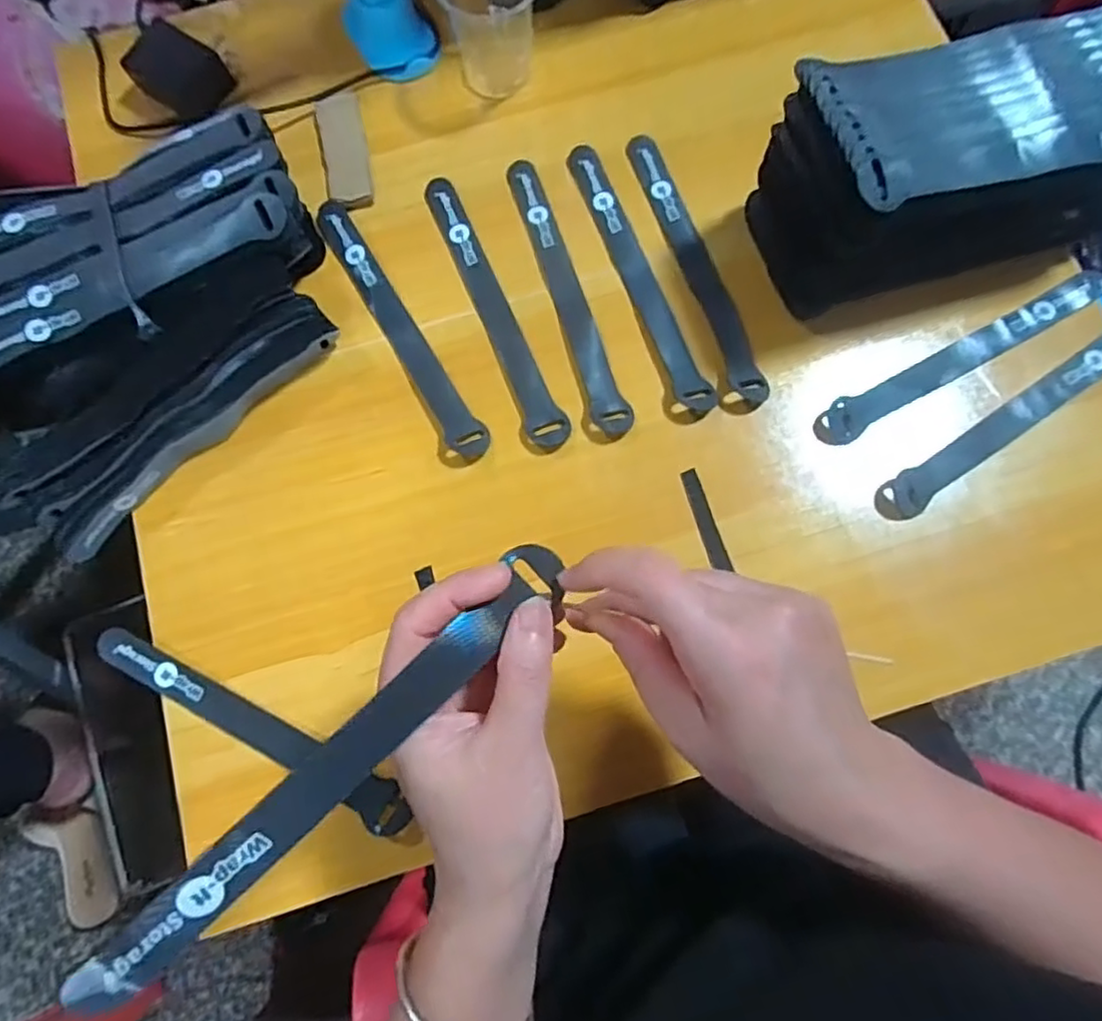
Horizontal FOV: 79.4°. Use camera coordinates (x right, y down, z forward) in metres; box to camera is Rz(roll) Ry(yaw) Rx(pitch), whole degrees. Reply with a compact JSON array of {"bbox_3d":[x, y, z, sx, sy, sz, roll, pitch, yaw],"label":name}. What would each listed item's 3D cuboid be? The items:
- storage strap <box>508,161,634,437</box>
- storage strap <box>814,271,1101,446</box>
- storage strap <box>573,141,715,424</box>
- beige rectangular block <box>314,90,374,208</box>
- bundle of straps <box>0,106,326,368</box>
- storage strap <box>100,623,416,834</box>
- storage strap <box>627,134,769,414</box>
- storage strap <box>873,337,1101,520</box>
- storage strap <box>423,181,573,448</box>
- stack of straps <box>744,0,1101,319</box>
[{"bbox_3d":[0.009,-0.141,0.424,0.022,0.004,0.206,-18,73,-3],"label":"storage strap"},{"bbox_3d":[0.246,-0.095,0.390,0.206,0.009,0.021,-29,74,-7],"label":"storage strap"},{"bbox_3d":[0.055,-0.153,0.424,0.022,0.004,0.205,-19,73,-4],"label":"storage strap"},{"bbox_3d":[-0.143,-0.250,0.459,0.030,0.007,0.105,-13,73,-2],"label":"beige rectangular block"},{"bbox_3d":[-0.261,-0.169,0.415,0.211,0.044,0.133,-21,73,-4],"label":"bundle of straps"},{"bbox_3d":[-0.161,0.113,0.352,0.194,0.013,0.022,26,76,10],"label":"storage strap"},{"bbox_3d":[0.092,-0.159,0.424,0.028,0.006,0.209,-15,73,-2],"label":"storage strap"},{"bbox_3d":[0.277,-0.060,0.380,0.213,0.007,0.022,-32,75,-7],"label":"storage strap"},{"bbox_3d":[-0.039,-0.129,0.417,0.024,0.004,0.204,-24,74,-5],"label":"storage strap"},{"bbox_3d":[0.234,-0.199,0.372,0.217,0.108,0.104,-21,75,-4],"label":"stack of straps"}]

